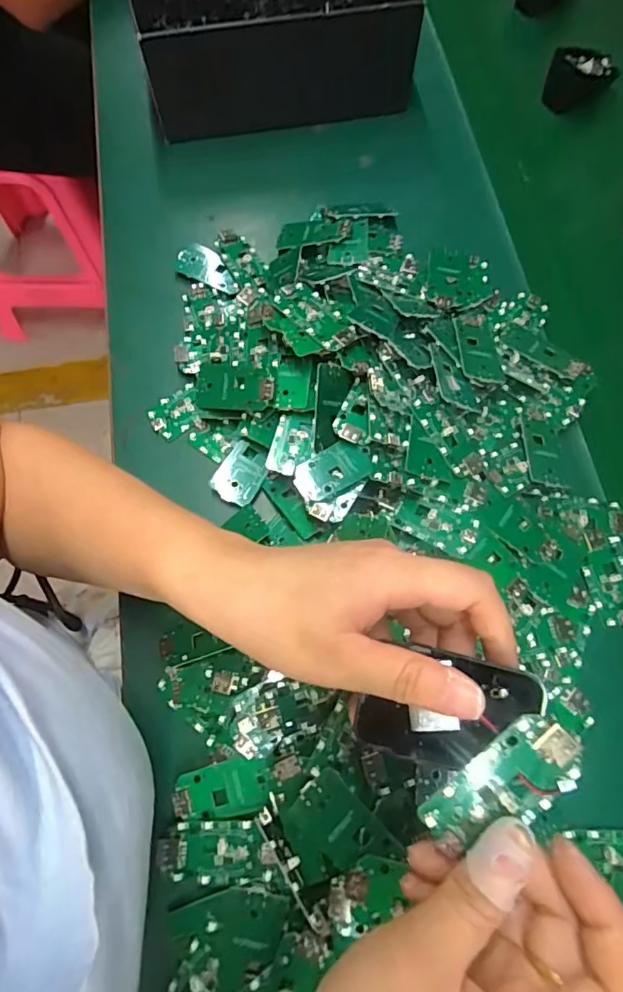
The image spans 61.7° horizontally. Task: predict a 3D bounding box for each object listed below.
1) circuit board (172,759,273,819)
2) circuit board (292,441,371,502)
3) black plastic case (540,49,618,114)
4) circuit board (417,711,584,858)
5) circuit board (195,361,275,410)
[{"bbox_3d":[-0.053,0.173,0.306,0.056,0.010,0.028,-13,72,-4],"label":"circuit board"},{"bbox_3d":[0.015,-0.017,0.345,0.052,0.007,0.030,-27,73,-8],"label":"circuit board"},{"bbox_3d":[0.266,-0.411,0.521,0.062,0.040,0.043,21,73,7],"label":"black plastic case"},{"bbox_3d":[0.071,0.109,0.195,0.062,0.007,0.029,-39,75,7],"label":"circuit board"},{"bbox_3d":[-0.055,-0.079,0.372,0.062,0.008,0.035,4,84,22],"label":"circuit board"}]

